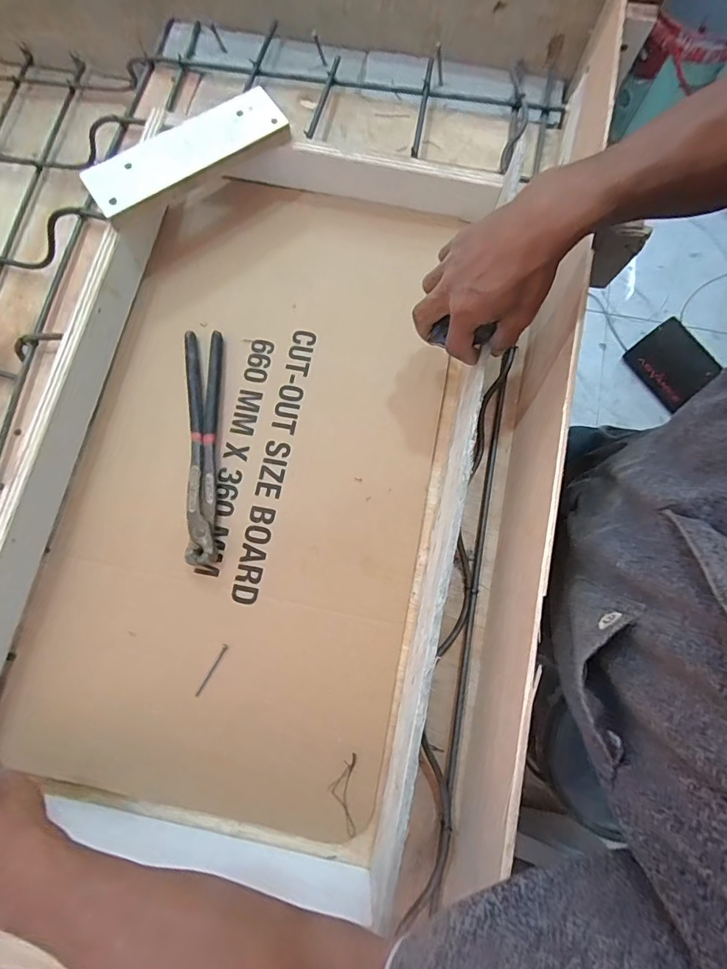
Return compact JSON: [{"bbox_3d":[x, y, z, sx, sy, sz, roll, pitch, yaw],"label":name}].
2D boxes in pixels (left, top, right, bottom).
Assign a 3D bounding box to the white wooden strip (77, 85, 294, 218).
[{"bbox_3d":[-0.182,-0.345,0.460,0.207,0.024,0.053,-32,81,-6],"label":"white wooden strip"}]

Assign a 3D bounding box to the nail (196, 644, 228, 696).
[{"bbox_3d":[-0.147,0.178,0.426,0.006,0.004,0.051,30,81,6],"label":"nail"}]

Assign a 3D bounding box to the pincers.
[{"bbox_3d":[-0.167,-0.044,0.460,0.037,0.020,0.245,-4,79,0],"label":"pincers"}]

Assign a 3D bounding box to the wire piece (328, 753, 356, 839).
[{"bbox_3d":[-0.019,0.279,0.397,0.025,0.011,0.065,0,79,0],"label":"wire piece"}]

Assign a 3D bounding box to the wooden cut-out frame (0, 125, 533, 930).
[{"bbox_3d":[-0.108,-0.037,0.416,0.411,0.096,0.717,12,79,3],"label":"wooden cut-out frame"}]

